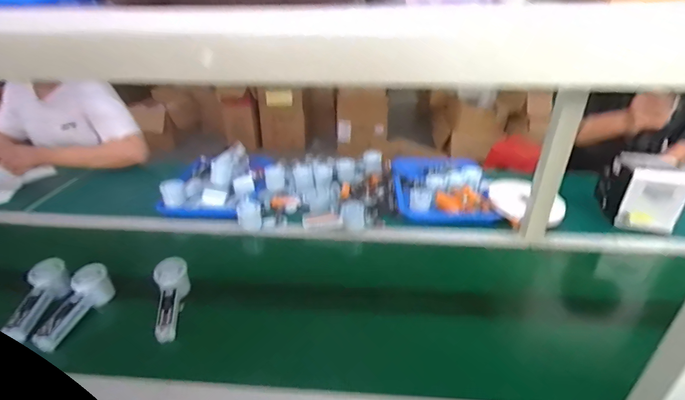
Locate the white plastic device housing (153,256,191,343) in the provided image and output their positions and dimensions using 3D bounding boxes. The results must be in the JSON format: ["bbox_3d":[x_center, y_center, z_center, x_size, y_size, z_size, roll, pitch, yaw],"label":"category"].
[{"bbox_3d":[-0.311,0.182,0.683,0.054,0.056,0.156,-8,51,-11],"label":"white plastic device housing"}]

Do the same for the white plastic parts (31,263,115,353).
[{"bbox_3d":[-0.470,0.186,0.662,0.066,0.055,0.156,6,49,18],"label":"white plastic parts"}]

